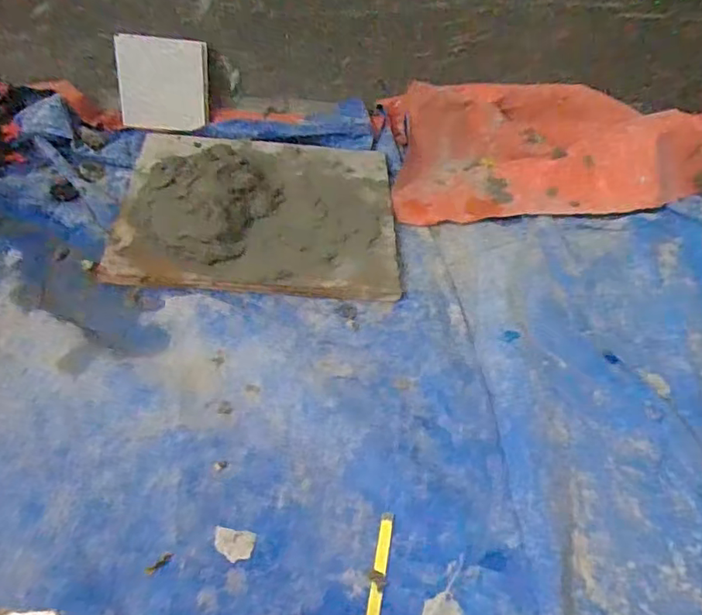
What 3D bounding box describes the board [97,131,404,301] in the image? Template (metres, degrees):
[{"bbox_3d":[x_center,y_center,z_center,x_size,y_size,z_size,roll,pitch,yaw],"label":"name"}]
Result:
[{"bbox_3d":[-0.138,-0.173,0.886,0.420,0.069,0.340,2,50,-6],"label":"board"}]

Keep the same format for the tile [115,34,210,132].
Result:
[{"bbox_3d":[-0.328,-0.391,1.003,0.149,0.149,0.016,1,19,-9],"label":"tile"}]

